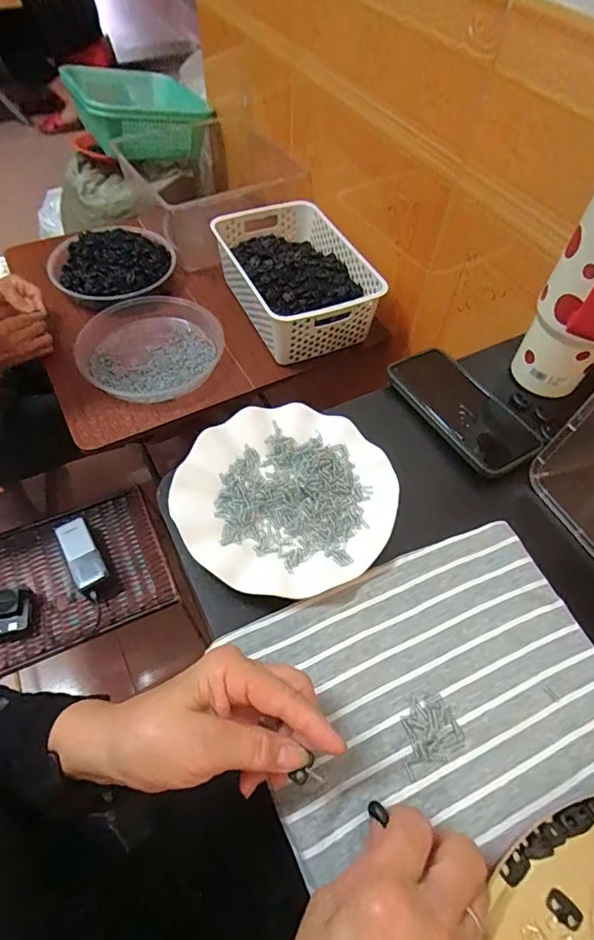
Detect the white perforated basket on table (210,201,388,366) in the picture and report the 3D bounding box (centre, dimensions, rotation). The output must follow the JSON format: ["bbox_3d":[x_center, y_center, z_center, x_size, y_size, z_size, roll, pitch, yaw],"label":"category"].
[{"bbox_3d":[0.003,-0.341,0.847,0.208,0.096,0.299,-20,59,-15],"label":"white perforated basket on table"}]

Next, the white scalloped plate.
[{"bbox_3d":[-0.010,0.021,0.410,0.176,0.020,0.175,1,56,-1],"label":"white scalloped plate"}]

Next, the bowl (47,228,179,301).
[{"bbox_3d":[-0.346,-0.384,0.887,0.228,0.060,0.210,-12,58,-10],"label":"bowl"}]

